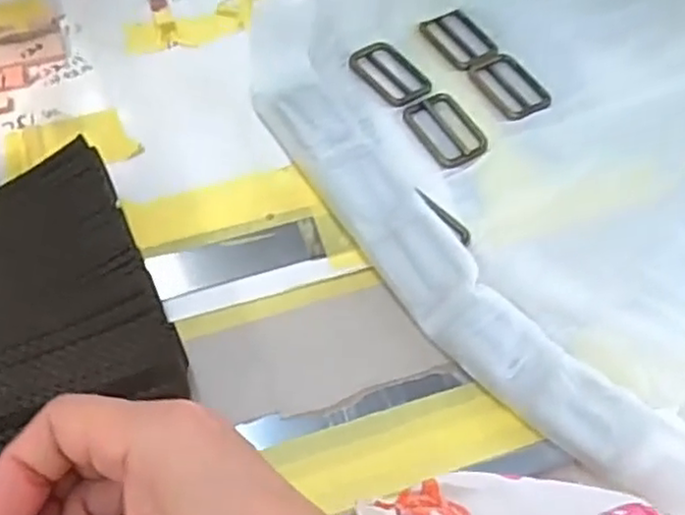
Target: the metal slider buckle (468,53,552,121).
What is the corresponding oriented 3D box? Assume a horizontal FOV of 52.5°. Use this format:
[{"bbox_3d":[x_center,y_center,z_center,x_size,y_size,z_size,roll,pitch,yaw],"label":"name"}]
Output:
[{"bbox_3d":[0.091,-0.093,0.378,0.030,0.004,0.046,-23,64,-16],"label":"metal slider buckle"}]

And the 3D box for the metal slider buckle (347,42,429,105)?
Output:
[{"bbox_3d":[0.026,-0.100,0.378,0.029,0.004,0.045,-35,67,-21],"label":"metal slider buckle"}]

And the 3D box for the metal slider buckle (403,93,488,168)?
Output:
[{"bbox_3d":[0.054,-0.068,0.359,0.031,0.004,0.046,-26,64,-17],"label":"metal slider buckle"}]

